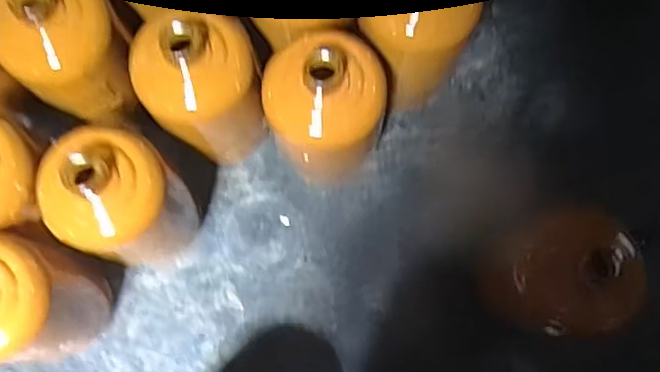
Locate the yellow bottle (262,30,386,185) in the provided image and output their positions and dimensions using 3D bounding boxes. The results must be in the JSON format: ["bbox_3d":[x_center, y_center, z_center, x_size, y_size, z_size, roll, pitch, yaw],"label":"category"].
[{"bbox_3d":[-0.005,-0.054,0.519,0.084,0.185,0.078,0,78,2],"label":"yellow bottle"}]

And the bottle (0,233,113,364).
[{"bbox_3d":[-0.210,0.085,0.495,0.064,0.182,0.086,8,79,2],"label":"bottle"}]

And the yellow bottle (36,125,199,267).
[{"bbox_3d":[-0.146,0.014,0.507,0.071,0.187,0.077,0,78,1],"label":"yellow bottle"}]

